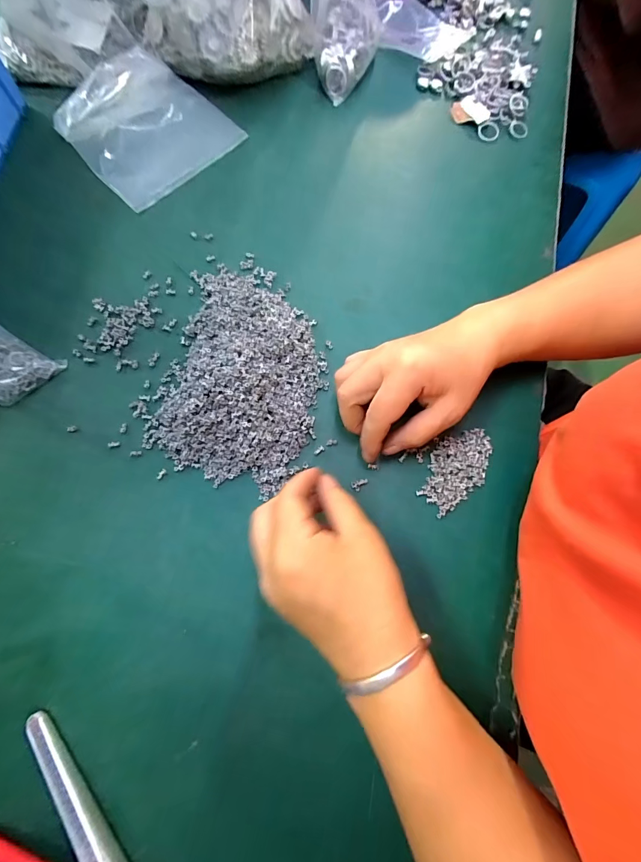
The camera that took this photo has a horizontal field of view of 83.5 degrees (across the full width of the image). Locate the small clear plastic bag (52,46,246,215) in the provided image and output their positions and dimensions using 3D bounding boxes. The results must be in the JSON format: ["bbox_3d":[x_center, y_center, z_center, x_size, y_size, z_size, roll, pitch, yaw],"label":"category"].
[{"bbox_3d":[-0.189,-0.330,0.376,0.145,0.026,0.163,-42,78,-11],"label":"small clear plastic bag"}]

